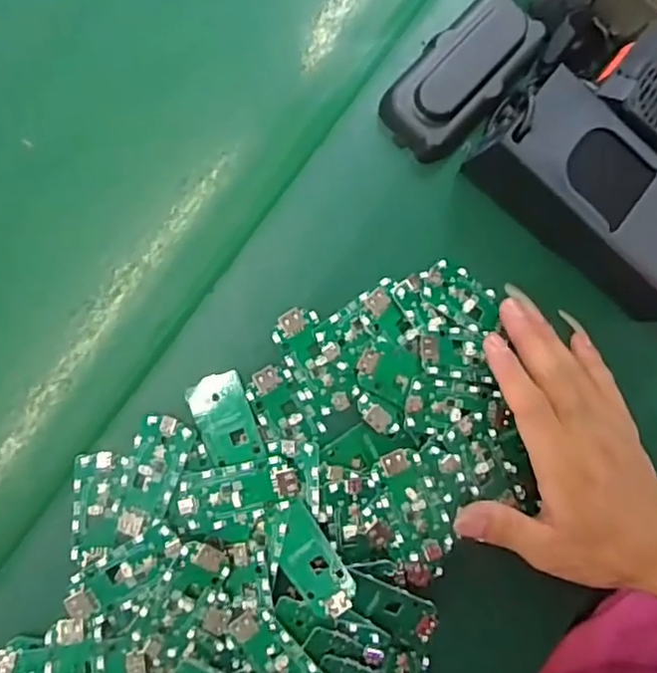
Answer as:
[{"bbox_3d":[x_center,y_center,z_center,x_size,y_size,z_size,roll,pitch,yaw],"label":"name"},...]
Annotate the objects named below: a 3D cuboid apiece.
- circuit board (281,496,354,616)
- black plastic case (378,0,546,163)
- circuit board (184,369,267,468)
[{"bbox_3d":[-0.010,0.123,0.347,0.029,0.009,0.062,-31,90,-7],"label":"circuit board"},{"bbox_3d":[0.080,-0.154,0.376,0.051,0.029,0.101,44,83,-2],"label":"black plastic case"},{"bbox_3d":[-0.058,0.047,0.358,0.031,0.009,0.051,-20,89,-7],"label":"circuit board"}]

